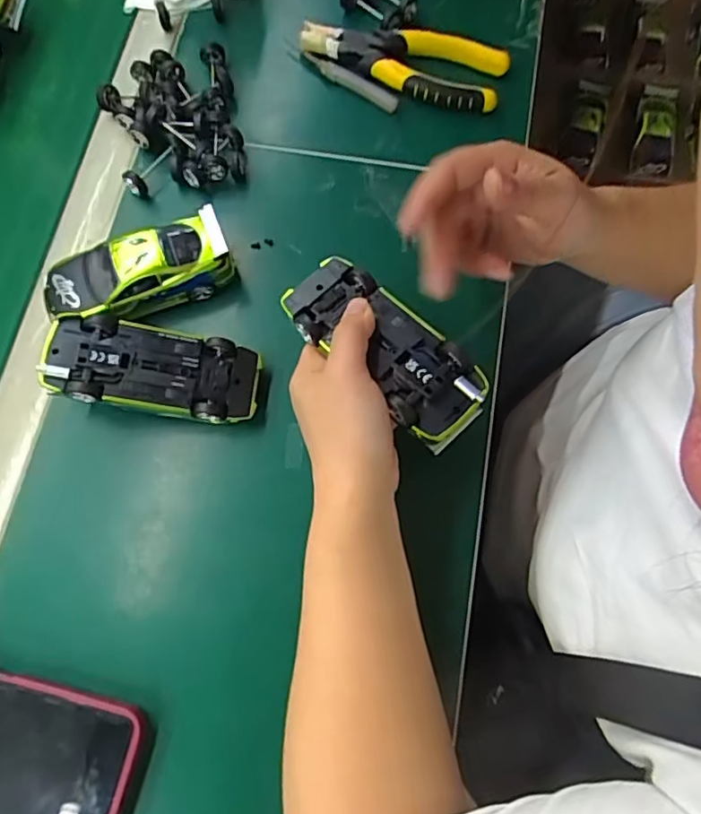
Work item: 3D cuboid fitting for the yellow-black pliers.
[{"bbox_3d":[0.041,-0.277,0.466,0.160,0.021,0.061,15,73,7],"label":"yellow-black pliers"}]

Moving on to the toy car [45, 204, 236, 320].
[{"bbox_3d":[-0.147,-0.092,0.412,0.126,0.045,0.048,-19,72,-4],"label":"toy car"}]

